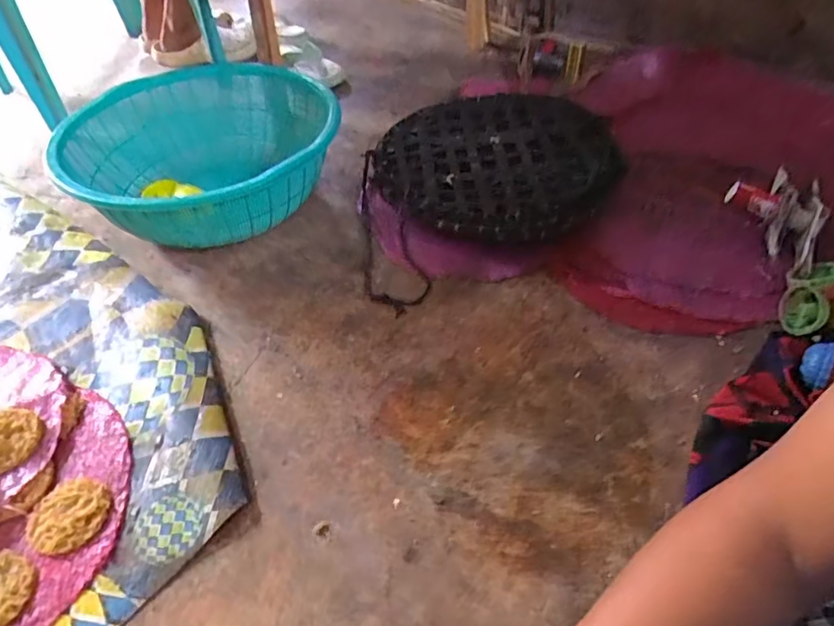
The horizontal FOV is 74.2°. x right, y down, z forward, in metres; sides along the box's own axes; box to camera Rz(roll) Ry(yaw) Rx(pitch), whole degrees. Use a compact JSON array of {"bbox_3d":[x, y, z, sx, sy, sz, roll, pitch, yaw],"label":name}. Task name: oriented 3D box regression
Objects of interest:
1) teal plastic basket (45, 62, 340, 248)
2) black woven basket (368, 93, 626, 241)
[{"bbox_3d":[-0.336,-0.243,0.900,0.400,0.158,0.410,-5,46,-5],"label":"teal plastic basket"},{"bbox_3d":[0.162,-0.272,0.966,0.376,0.073,0.492,24,51,23],"label":"black woven basket"}]

